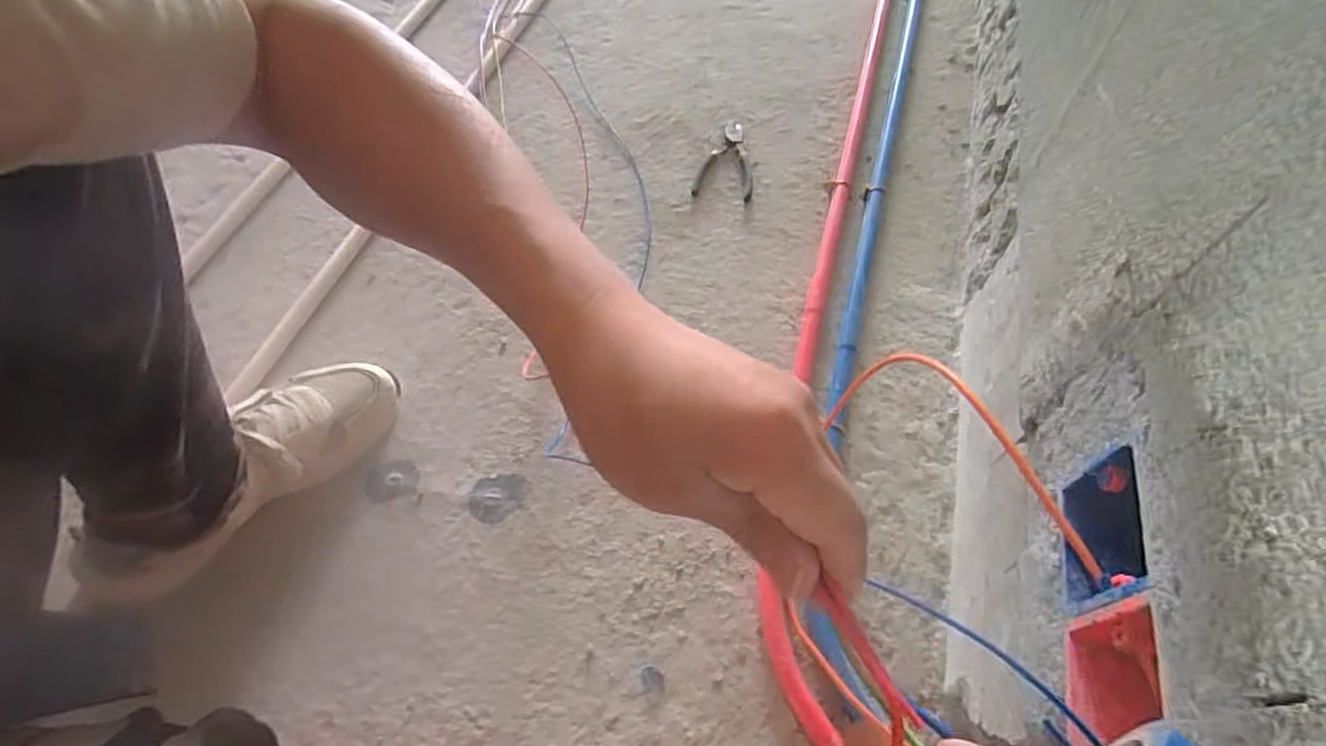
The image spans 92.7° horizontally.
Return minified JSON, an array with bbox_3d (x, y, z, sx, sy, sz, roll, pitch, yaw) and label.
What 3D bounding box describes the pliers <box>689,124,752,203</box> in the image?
[{"bbox_3d":[0.099,-0.294,0.874,0.078,0.009,0.154,15,60,10],"label":"pliers"}]

